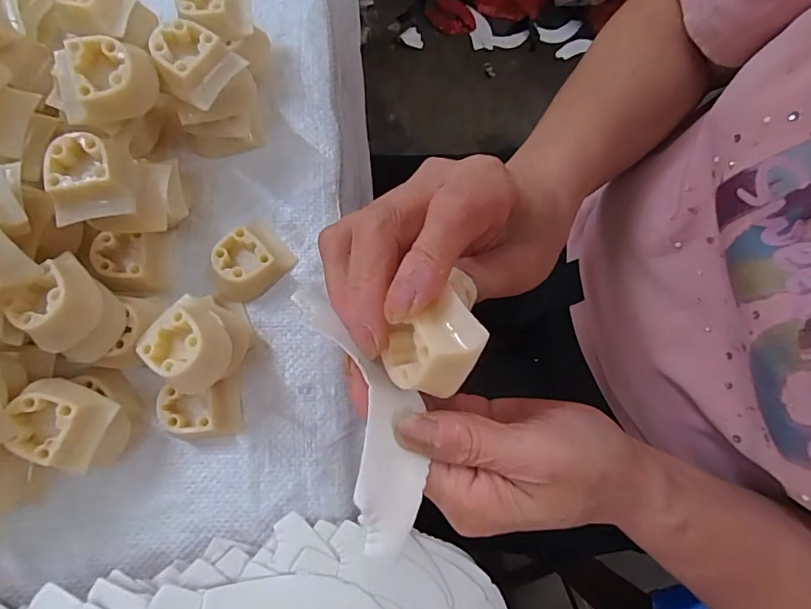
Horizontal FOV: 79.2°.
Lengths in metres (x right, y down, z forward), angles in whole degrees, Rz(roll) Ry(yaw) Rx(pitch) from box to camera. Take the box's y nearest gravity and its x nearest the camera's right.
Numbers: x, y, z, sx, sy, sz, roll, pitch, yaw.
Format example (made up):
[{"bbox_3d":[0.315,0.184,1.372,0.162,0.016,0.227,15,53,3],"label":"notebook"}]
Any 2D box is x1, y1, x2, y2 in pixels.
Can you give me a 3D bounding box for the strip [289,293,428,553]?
[{"bbox_3d":[-0.014,0.034,0.190,0.033,0.016,0.108,-19,66,-5],"label":"strip"}]

